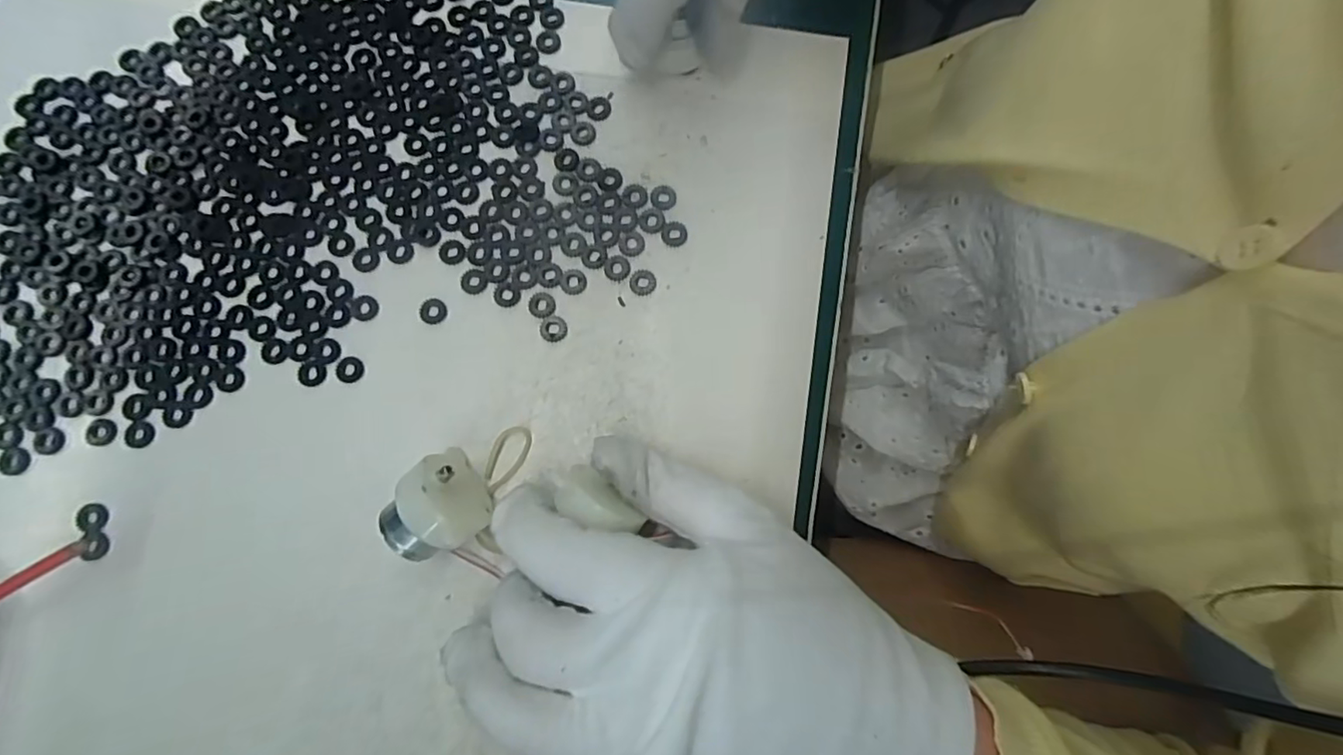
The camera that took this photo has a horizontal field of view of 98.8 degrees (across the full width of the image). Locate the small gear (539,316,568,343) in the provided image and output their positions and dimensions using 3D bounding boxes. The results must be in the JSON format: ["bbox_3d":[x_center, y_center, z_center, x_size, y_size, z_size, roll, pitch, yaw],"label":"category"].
[{"bbox_3d":[-0.047,-0.020,0.230,0.011,0.004,0.010,0,80,0],"label":"small gear"}]

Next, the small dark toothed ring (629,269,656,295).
[{"bbox_3d":[-0.012,-0.039,0.232,0.010,0.004,0.011,0,80,0],"label":"small dark toothed ring"}]

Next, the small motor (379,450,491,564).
[{"bbox_3d":[-0.083,0.047,0.204,0.032,0.032,0.033,44,82,7],"label":"small motor"}]

